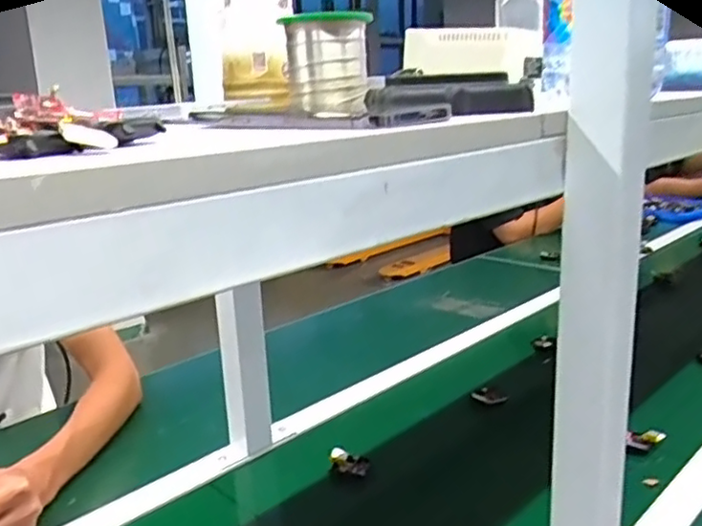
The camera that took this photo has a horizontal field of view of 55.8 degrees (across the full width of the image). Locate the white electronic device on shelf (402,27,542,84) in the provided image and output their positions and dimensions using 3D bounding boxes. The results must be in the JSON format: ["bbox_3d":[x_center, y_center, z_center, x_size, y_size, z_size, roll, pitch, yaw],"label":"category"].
[{"bbox_3d":[0.147,-0.266,0.840,0.076,0.059,0.161,-16,20,-41],"label":"white electronic device on shelf"}]

